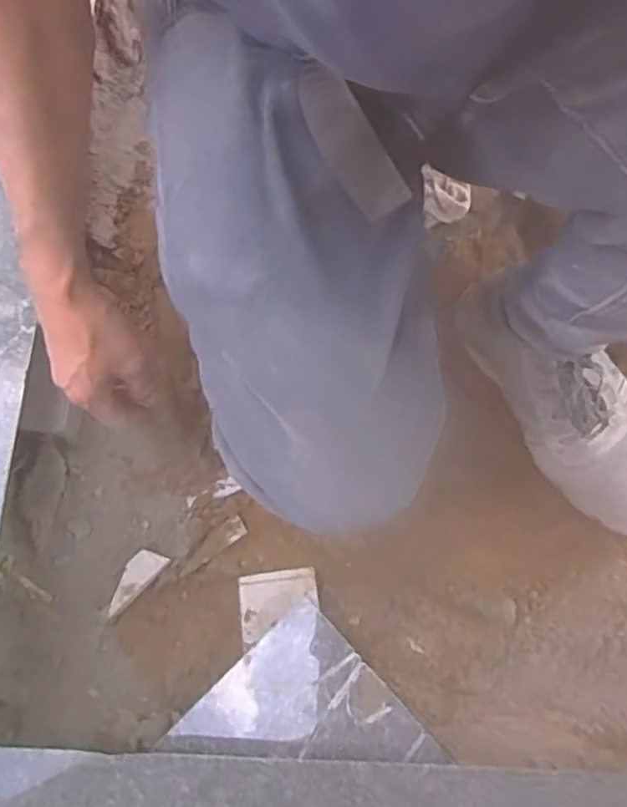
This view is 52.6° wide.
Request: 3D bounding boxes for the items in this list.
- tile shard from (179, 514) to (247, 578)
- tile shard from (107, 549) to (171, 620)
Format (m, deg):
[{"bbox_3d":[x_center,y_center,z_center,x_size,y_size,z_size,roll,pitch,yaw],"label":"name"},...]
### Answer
[{"bbox_3d":[-0.103,0.143,0.640,0.077,0.014,0.021,-37,77,-11],"label":"tile shard"},{"bbox_3d":[-0.182,0.177,0.632,0.030,0.014,0.076,40,76,11],"label":"tile shard"}]

